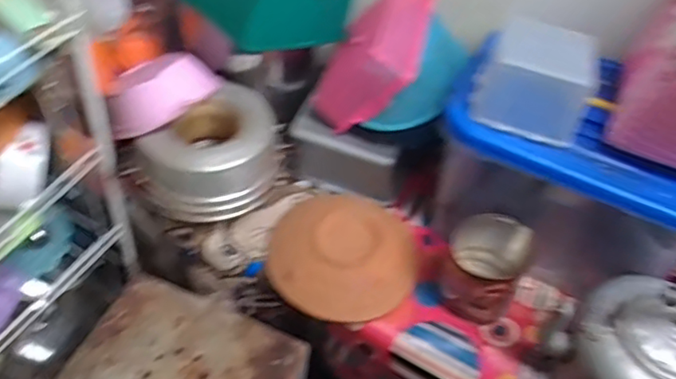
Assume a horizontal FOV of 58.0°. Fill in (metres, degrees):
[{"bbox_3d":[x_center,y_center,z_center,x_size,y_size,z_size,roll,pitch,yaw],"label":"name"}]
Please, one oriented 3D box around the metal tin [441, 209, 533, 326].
[{"bbox_3d":[0.271,0.146,1.135,0.140,0.154,0.154,3,48,-4],"label":"metal tin"}]

